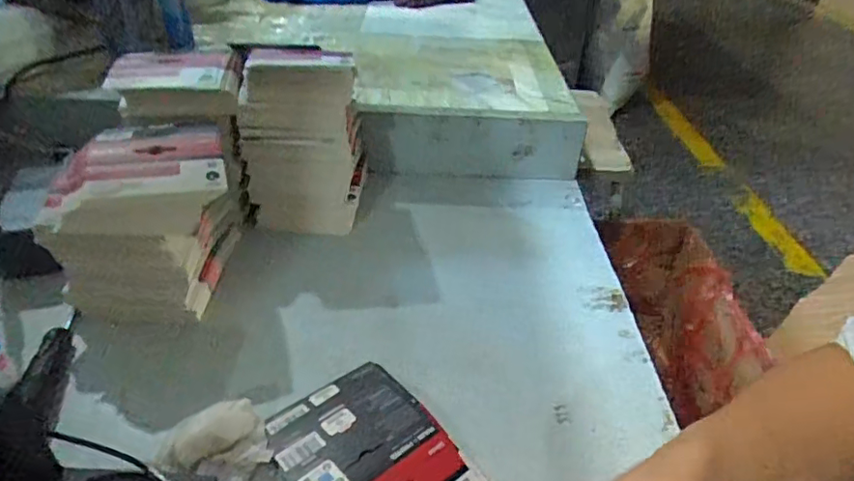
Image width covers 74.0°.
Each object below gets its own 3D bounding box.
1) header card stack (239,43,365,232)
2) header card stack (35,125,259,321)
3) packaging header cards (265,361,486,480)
[{"bbox_3d":[-0.124,-0.101,0.592,0.126,0.166,0.098,-3,37,-10],"label":"header card stack"},{"bbox_3d":[-0.236,-0.020,0.492,0.144,0.130,0.136,-4,38,-13],"label":"header card stack"},{"bbox_3d":[-0.036,0.149,0.382,0.109,0.020,0.153,-23,45,-33],"label":"packaging header cards"}]

